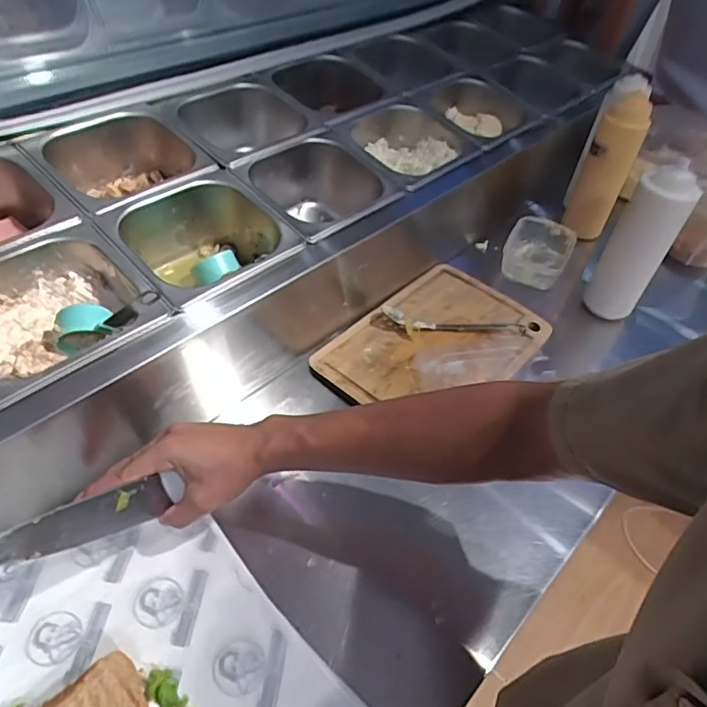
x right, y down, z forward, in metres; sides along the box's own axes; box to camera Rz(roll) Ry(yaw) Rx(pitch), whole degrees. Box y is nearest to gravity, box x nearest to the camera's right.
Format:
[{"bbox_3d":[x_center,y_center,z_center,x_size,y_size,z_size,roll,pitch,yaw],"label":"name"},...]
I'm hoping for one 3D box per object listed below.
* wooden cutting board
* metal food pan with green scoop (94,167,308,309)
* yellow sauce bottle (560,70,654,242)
[{"bbox_3d":[0.109,-0.017,0.722,0.197,0.016,0.288,37,54,25],"label":"wooden cutting board"},{"bbox_3d":[-0.168,-0.110,0.629,0.157,0.102,0.171,38,54,26],"label":"metal food pan with green scoop"},{"bbox_3d":[0.405,-0.301,0.874,0.072,0.220,0.076,24,49,15],"label":"yellow sauce bottle"}]

